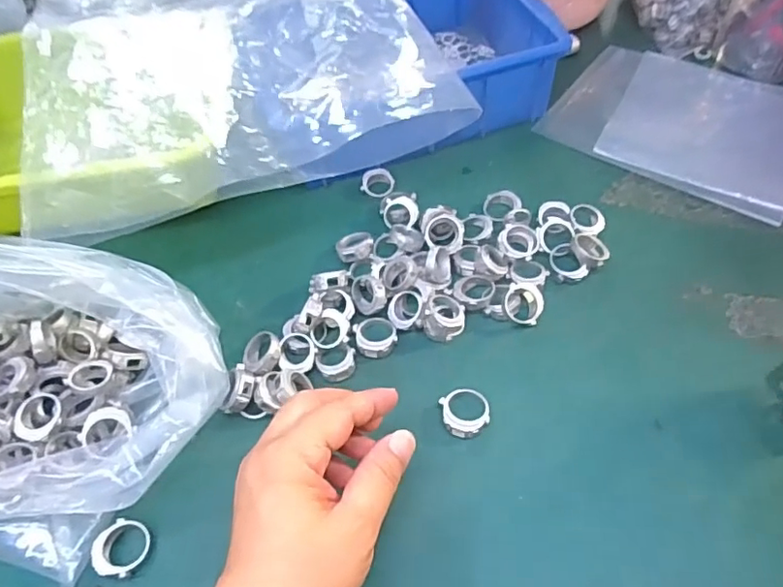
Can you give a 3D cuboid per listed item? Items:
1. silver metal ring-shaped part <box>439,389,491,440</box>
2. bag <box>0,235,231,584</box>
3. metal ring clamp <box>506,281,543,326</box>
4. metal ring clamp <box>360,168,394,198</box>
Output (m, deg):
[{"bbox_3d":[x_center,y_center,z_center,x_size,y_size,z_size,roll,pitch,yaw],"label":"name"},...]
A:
[{"bbox_3d":[0.045,0.071,0.332,0.029,0.009,0.029,-2,56,3],"label":"silver metal ring-shaped part"},{"bbox_3d":[-0.221,0.044,0.296,0.237,0.125,0.152,9,57,12],"label":"bag"},{"bbox_3d":[0.087,0.006,0.366,0.025,0.007,0.029,16,81,3],"label":"metal ring clamp"},{"bbox_3d":[-0.011,-0.090,0.449,0.027,0.013,0.021,-11,56,-4],"label":"metal ring clamp"}]

